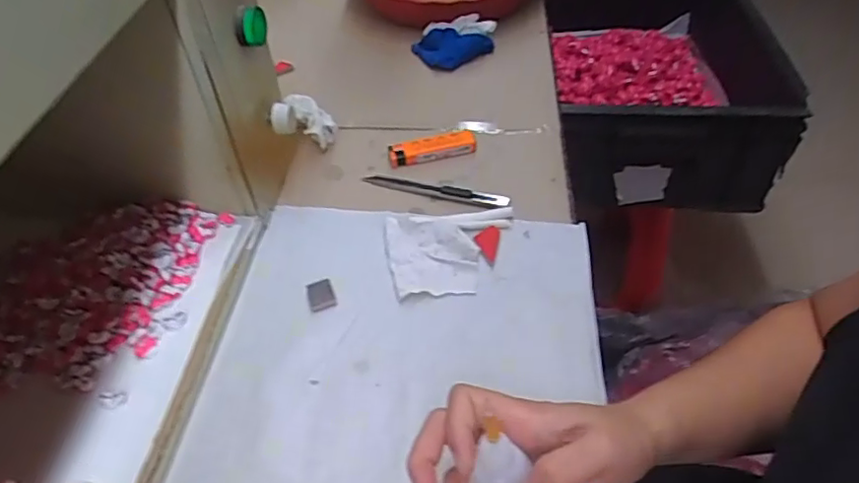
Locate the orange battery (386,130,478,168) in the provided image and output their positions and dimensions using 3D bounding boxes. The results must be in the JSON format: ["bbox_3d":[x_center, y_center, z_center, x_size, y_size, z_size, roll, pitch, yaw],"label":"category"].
[{"bbox_3d":[0.002,-0.086,0.547,0.079,0.014,0.021,-11,47,-7],"label":"orange battery"}]

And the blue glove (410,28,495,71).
[{"bbox_3d":[0.024,-0.222,0.672,0.071,0.025,0.061,-25,50,-19],"label":"blue glove"}]

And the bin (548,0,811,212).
[{"bbox_3d":[0.322,-0.277,0.920,0.305,0.164,0.470,2,47,4],"label":"bin"}]

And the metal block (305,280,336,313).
[{"bbox_3d":[-0.081,0.039,0.442,0.019,0.004,0.023,-15,48,-11],"label":"metal block"}]

